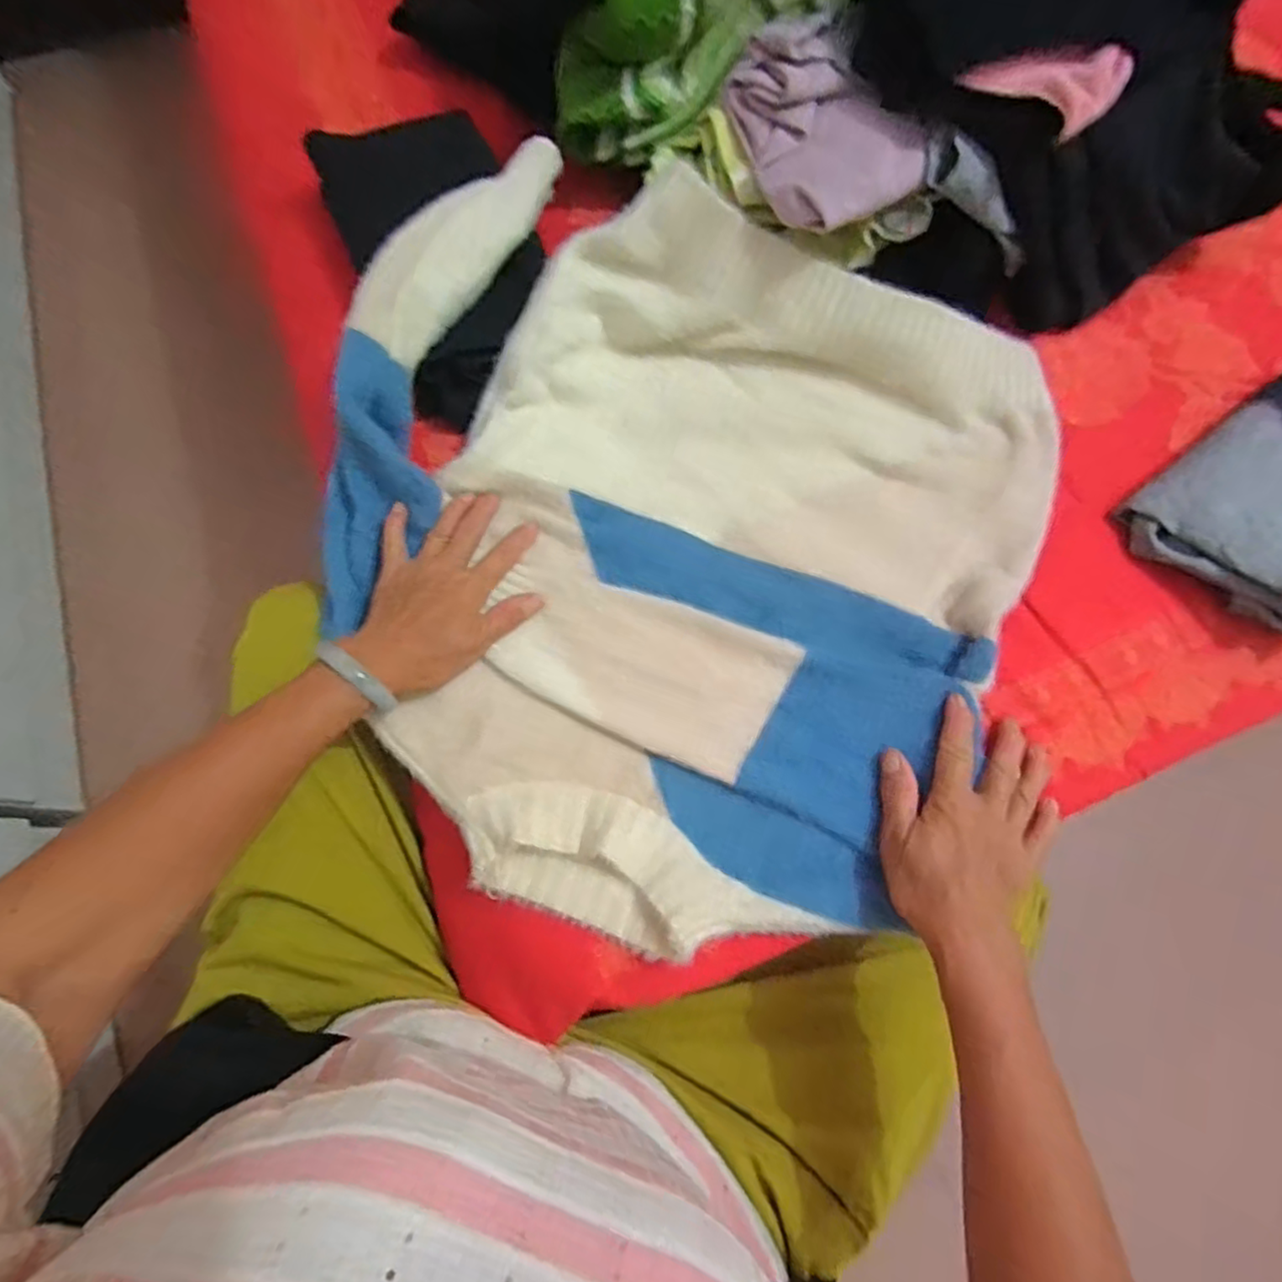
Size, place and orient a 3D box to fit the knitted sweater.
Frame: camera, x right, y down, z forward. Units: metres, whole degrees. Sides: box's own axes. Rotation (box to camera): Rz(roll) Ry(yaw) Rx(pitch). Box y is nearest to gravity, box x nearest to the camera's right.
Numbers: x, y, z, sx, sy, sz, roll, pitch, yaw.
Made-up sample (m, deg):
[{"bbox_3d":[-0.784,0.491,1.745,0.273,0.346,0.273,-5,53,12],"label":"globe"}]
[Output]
[{"bbox_3d":[0.020,-0.094,0.463,0.498,0.092,0.530,29,74,8],"label":"knitted sweater"}]

